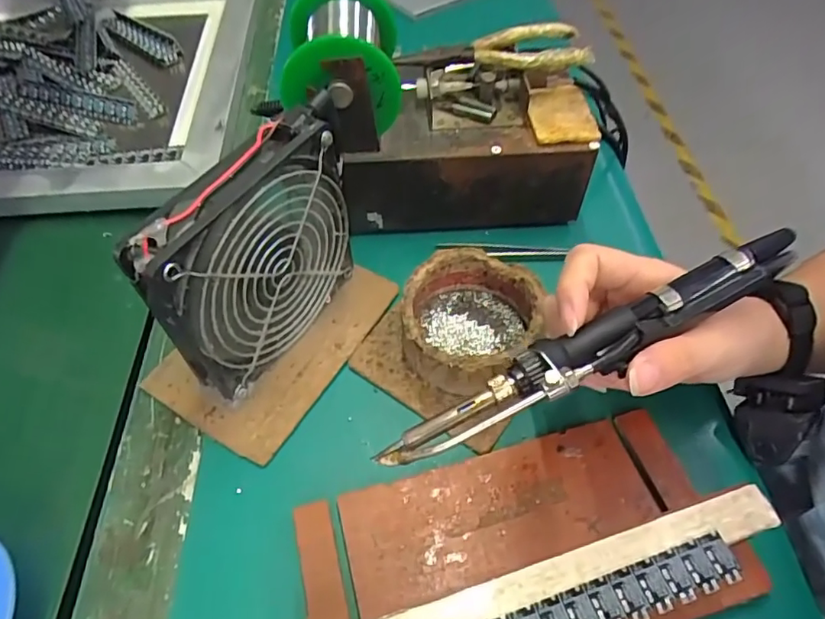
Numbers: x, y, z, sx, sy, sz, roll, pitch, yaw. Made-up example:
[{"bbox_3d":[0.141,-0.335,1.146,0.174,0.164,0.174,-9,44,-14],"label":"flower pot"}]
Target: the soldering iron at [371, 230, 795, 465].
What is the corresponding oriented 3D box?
[{"bbox_3d":[0.082,0.012,0.229,0.208,0.020,0.025,-27,58,-8],"label":"soldering iron"}]

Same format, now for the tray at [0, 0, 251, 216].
[{"bbox_3d":[-0.405,-0.216,0.517,0.490,0.043,0.378,-5,54,-2],"label":"tray"}]

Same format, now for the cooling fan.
[{"bbox_3d":[-0.080,-0.026,0.293,0.026,0.129,0.128,27,59,20],"label":"cooling fan"}]

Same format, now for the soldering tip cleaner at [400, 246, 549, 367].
[{"bbox_3d":[0.034,0.007,0.322,0.076,0.041,0.080,-1,53,1],"label":"soldering tip cleaner"}]

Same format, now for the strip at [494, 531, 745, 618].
[{"bbox_3d":[0.083,0.118,0.218,0.108,0.004,0.020,-16,56,-11],"label":"strip"}]

